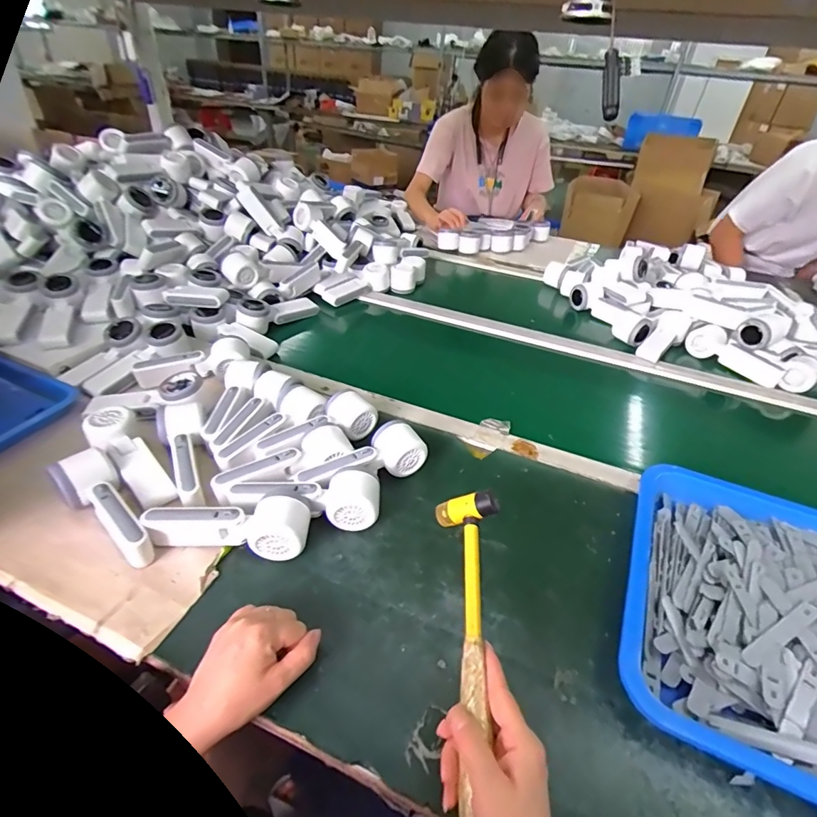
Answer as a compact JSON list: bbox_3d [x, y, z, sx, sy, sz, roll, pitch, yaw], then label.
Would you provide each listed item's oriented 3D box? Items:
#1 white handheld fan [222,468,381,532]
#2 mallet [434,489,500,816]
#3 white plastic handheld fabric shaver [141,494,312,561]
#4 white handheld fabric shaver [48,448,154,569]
[{"bbox_3d":[-0.118,0.097,0.522,0.168,0.054,0.051,1,37,-5],"label":"white handheld fan"},{"bbox_3d":[0.049,0.198,0.383,0.050,0.041,0.264,5,56,0],"label":"mallet"},{"bbox_3d":[-0.190,0.119,0.487,0.165,0.051,0.050,3,37,-2],"label":"white plastic handheld fabric shaver"},{"bbox_3d":[-0.325,0.110,0.495,0.056,0.051,0.152,-27,47,-35],"label":"white handheld fabric shaver"}]

